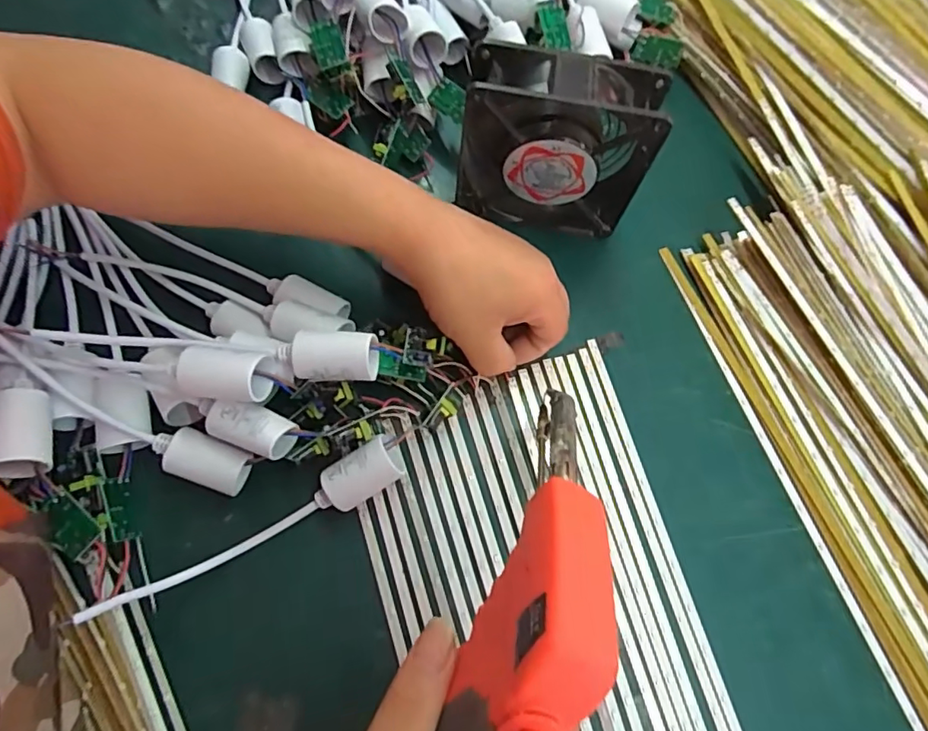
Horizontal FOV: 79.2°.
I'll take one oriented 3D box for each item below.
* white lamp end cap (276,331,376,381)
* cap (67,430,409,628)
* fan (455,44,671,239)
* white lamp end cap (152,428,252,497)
[{"bbox_3d":[-0.075,-0.005,0.307,0.053,0.020,0.023,2,69,-4],"label":"white lamp end cap"},{"bbox_3d":[-0.118,0.090,0.315,0.177,0.045,0.026,-23,73,-12],"label":"cap"},{"bbox_3d":[0.059,-0.142,0.373,0.123,0.120,0.044,11,69,0],"label":"fan"},{"bbox_3d":[-0.152,0.057,0.331,0.056,0.029,0.026,21,69,3],"label":"white lamp end cap"}]

